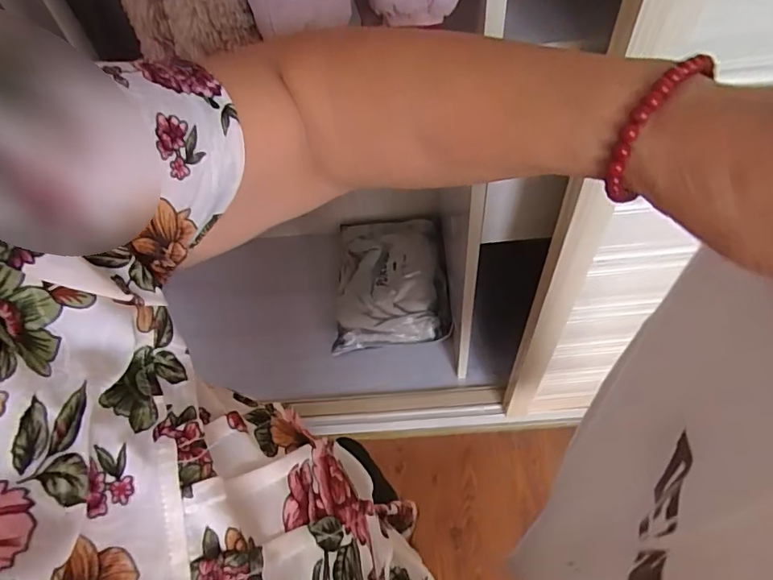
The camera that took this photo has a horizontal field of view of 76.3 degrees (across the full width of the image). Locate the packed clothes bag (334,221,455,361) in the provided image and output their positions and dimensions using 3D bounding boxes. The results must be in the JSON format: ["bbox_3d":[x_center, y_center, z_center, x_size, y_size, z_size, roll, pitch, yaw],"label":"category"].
[{"bbox_3d":[0.014,-0.025,1.316,0.287,0.118,0.379,-2,55,3],"label":"packed clothes bag"}]

